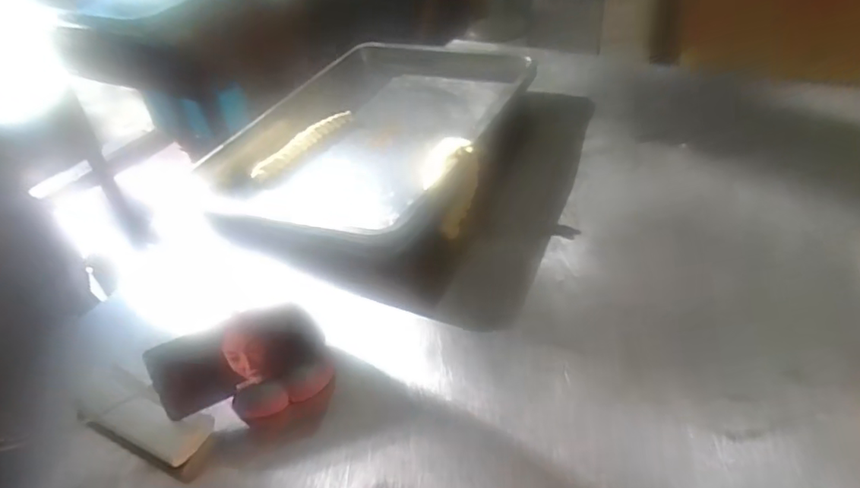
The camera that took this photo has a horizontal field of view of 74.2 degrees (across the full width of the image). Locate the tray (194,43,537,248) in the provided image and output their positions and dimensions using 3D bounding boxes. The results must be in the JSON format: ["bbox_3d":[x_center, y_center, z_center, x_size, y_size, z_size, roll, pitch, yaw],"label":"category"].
[{"bbox_3d":[-0.087,-0.227,1.045,0.464,0.061,0.681,13,43,23],"label":"tray"}]

